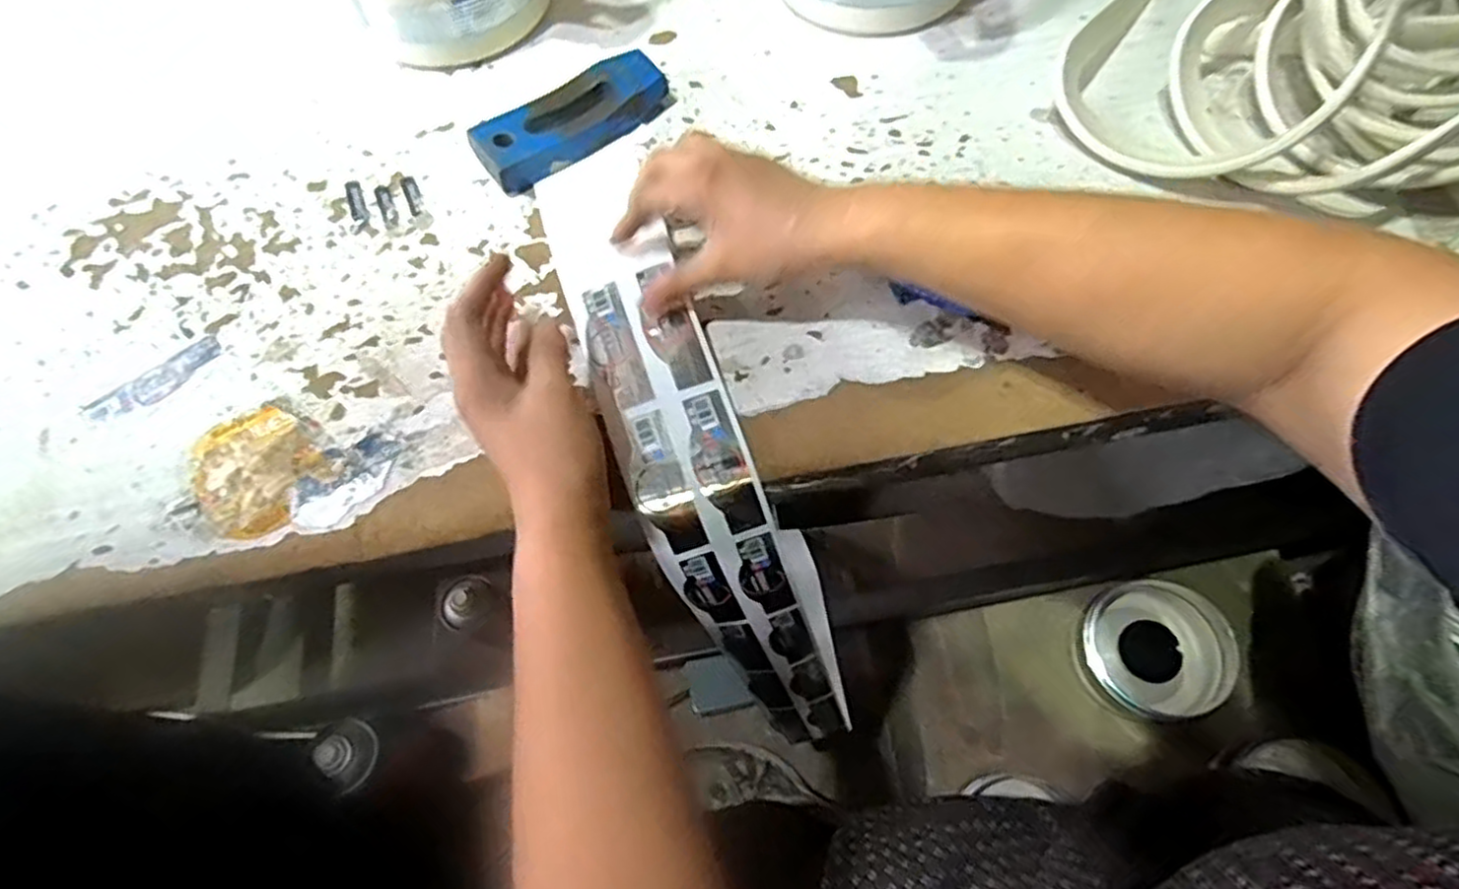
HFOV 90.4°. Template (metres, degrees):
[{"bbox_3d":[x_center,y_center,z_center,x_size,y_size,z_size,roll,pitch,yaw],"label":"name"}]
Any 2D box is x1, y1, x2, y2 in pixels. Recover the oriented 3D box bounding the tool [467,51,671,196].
[{"bbox_3d":[-0.110,-0.227,0.508,0.136,0.026,0.048,-35,68,-13],"label":"tool"}]

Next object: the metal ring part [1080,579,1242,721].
[{"bbox_3d":[0.500,0.242,0.856,0.162,0.057,0.154,-1,65,2],"label":"metal ring part"}]

